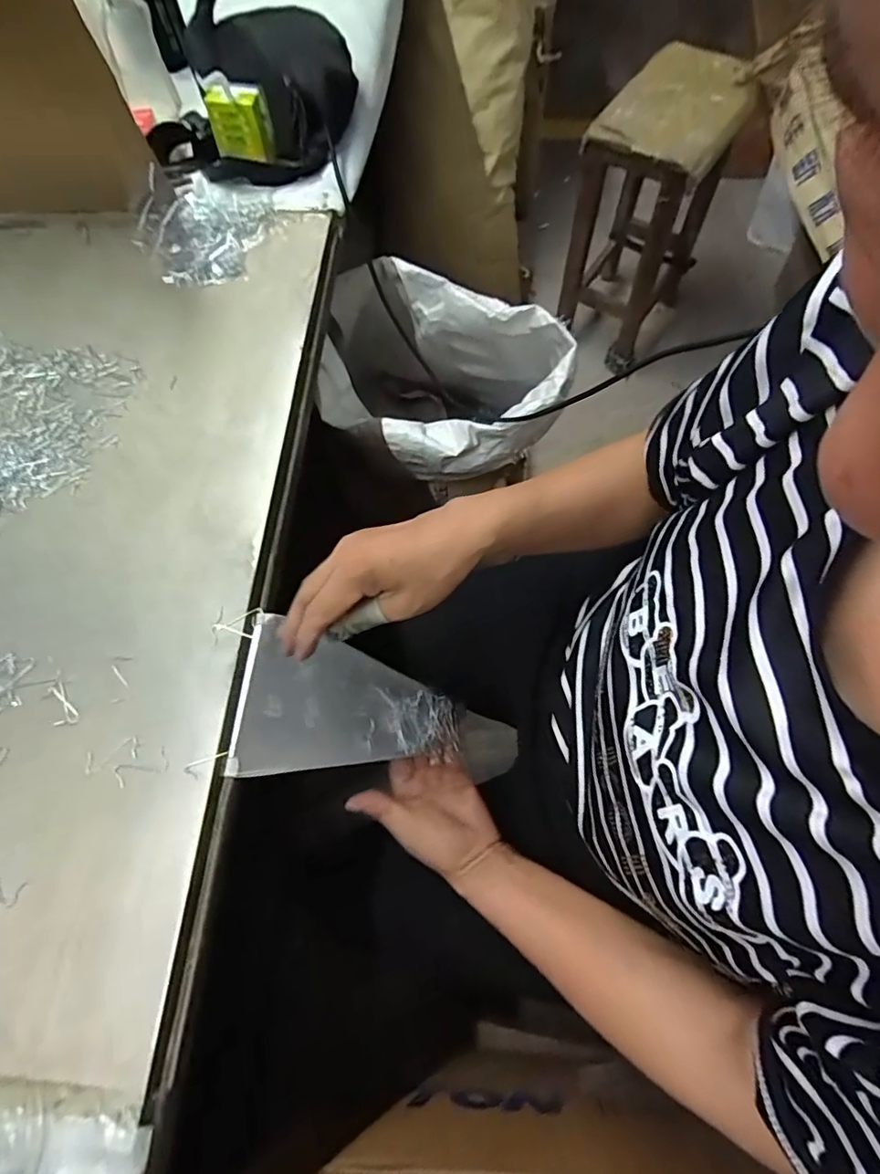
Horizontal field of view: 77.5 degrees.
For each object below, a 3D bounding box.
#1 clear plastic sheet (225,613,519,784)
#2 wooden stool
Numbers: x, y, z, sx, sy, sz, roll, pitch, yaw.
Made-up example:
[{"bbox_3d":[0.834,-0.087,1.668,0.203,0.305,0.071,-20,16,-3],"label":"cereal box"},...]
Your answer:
[{"bbox_3d":[-0.037,0.108,0.466,0.261,0.025,0.110,17,63,-31],"label":"clear plastic sheet"},{"bbox_3d":[0.473,-0.835,1.271,0.238,0.515,0.384,29,70,13],"label":"wooden stool"}]

